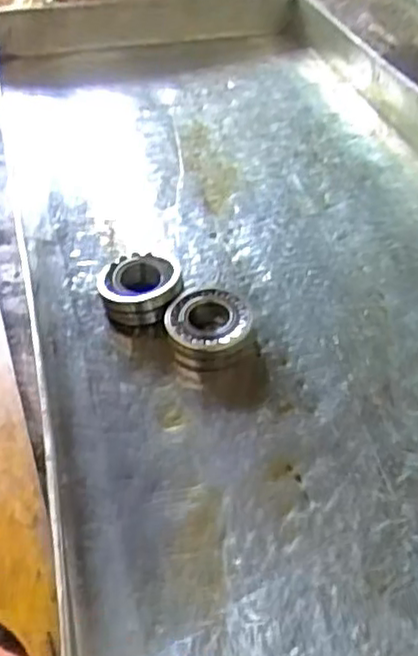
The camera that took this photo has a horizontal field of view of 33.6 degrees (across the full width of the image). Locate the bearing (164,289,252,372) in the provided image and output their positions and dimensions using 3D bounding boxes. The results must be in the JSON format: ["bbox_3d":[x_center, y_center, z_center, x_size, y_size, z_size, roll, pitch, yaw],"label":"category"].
[{"bbox_3d":[0.000,0.001,0.934,0.116,0.051,0.104,-1,42,3],"label":"bearing"}]

